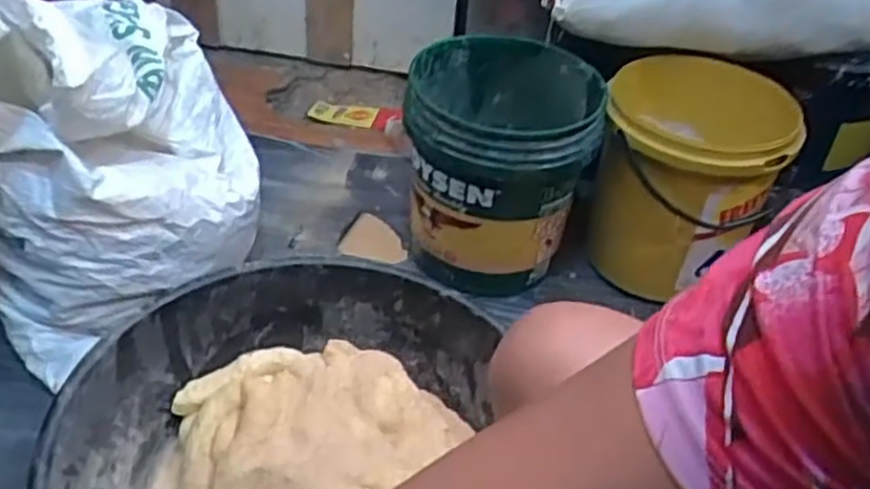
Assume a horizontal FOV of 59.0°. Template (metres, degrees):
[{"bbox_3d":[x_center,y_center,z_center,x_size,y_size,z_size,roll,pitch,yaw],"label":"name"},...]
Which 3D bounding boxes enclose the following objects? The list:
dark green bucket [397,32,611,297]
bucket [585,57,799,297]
[{"bbox_3d":[0.090,-0.115,1.197,0.268,0.326,0.250,3,40,-3],"label":"dark green bucket"},{"bbox_3d":[0.385,-0.100,1.204,0.265,0.286,0.267,18,41,15],"label":"bucket"}]

